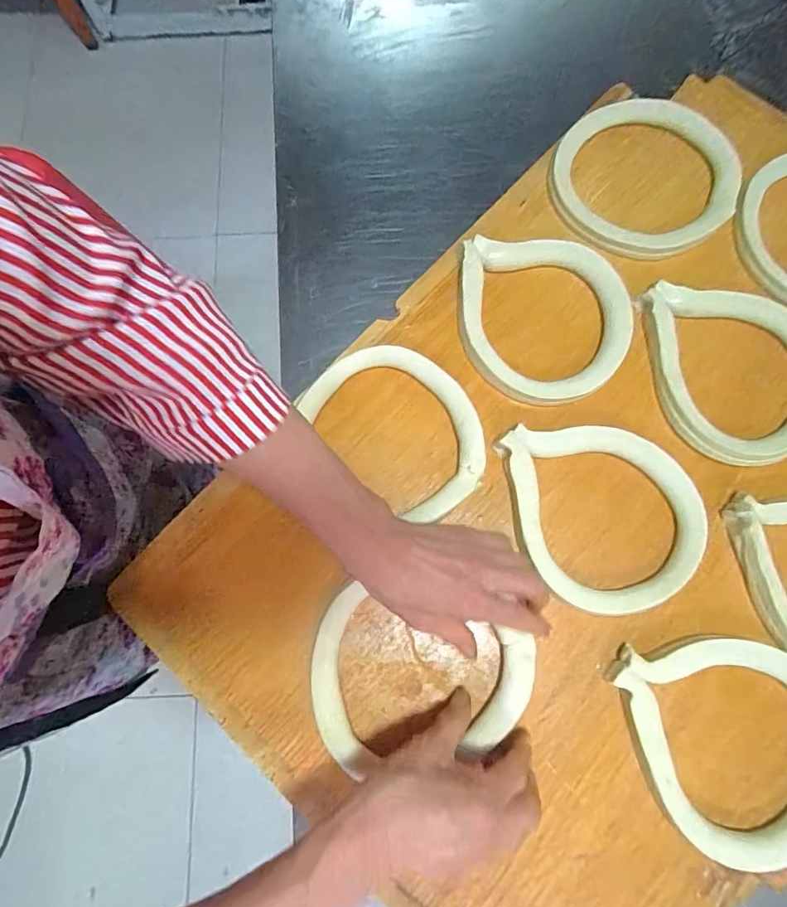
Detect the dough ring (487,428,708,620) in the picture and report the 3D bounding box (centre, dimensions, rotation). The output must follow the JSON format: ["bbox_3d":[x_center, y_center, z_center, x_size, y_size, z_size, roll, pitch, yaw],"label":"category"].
[{"bbox_3d":[0.177,0.053,0.412,0.162,0.021,0.151,0,78,0],"label":"dough ring"}]

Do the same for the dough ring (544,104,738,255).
[{"bbox_3d":[0.241,-0.274,0.481,0.169,0.018,0.167,0,78,0],"label":"dough ring"}]

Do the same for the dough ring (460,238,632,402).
[{"bbox_3d":[0.139,-0.122,0.448,0.152,0.024,0.153,0,78,0],"label":"dough ring"}]

